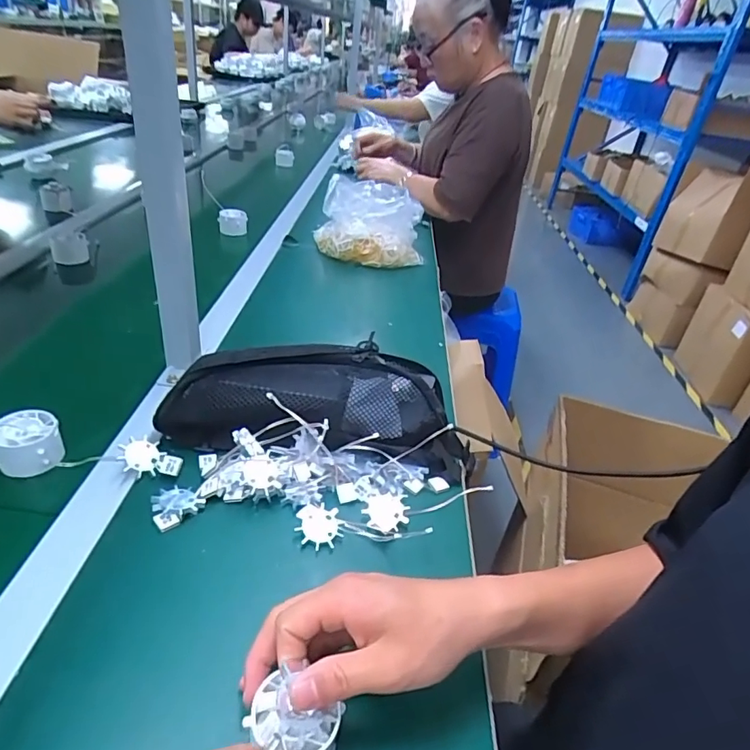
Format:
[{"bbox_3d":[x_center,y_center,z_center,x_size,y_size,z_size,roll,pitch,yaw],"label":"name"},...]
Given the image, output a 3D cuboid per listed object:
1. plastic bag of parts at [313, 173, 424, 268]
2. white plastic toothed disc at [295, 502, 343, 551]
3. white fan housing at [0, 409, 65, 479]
[{"bbox_3d":[-0.008,-0.286,0.954,0.176,0.122,0.135,-6,36,-22],"label":"plastic bag of parts"},{"bbox_3d":[-0.048,0.126,0.434,0.034,0.009,0.040,-1,34,-15],"label":"white plastic toothed disc"},{"bbox_3d":[-0.306,0.058,0.454,0.050,0.035,0.045,-13,39,-30],"label":"white fan housing"}]

